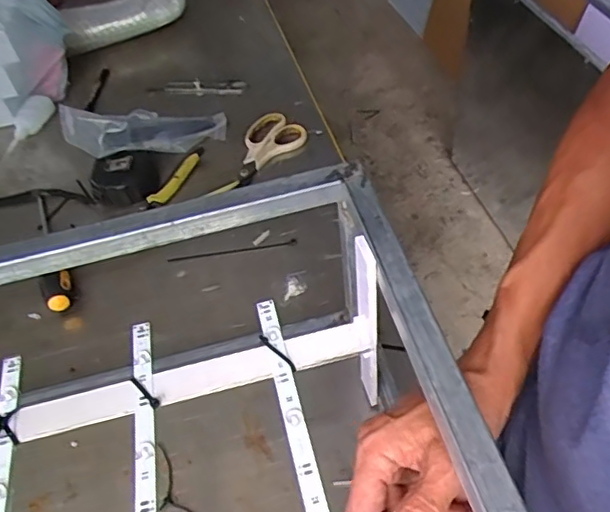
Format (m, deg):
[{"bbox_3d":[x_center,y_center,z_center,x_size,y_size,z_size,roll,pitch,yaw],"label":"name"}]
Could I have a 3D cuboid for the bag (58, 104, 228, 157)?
[{"bbox_3d":[-0.201,-0.166,0.751,0.204,0.046,0.078,-5,47,-24],"label":"bag"}]

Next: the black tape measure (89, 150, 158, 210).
[{"bbox_3d":[-0.222,-0.094,0.722,0.074,0.043,0.055,-12,50,-4],"label":"black tape measure"}]

